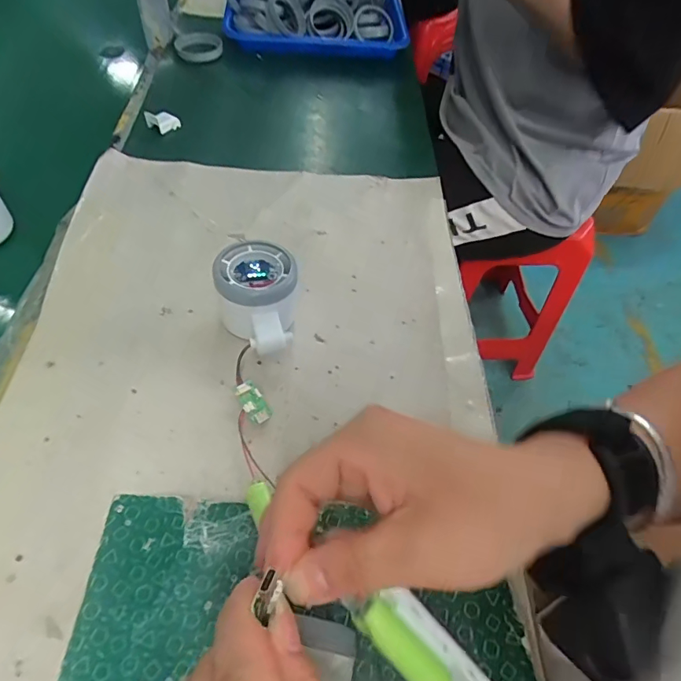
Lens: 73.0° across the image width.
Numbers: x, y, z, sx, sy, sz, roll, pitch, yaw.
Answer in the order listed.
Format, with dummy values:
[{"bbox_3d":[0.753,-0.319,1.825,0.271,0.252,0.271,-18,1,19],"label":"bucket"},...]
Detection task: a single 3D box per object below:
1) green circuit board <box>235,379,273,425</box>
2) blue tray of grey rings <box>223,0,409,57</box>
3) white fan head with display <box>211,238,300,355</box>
[{"bbox_3d":[-0.059,0.041,0.309,0.016,0.004,0.031,-32,75,-33],"label":"green circuit board"},{"bbox_3d":[-0.034,-0.533,0.686,0.255,0.068,0.341,-1,55,-5],"label":"blue tray of grey rings"},{"bbox_3d":[-0.062,-0.026,0.338,0.062,0.054,0.084,2,54,-4],"label":"white fan head with display"}]

